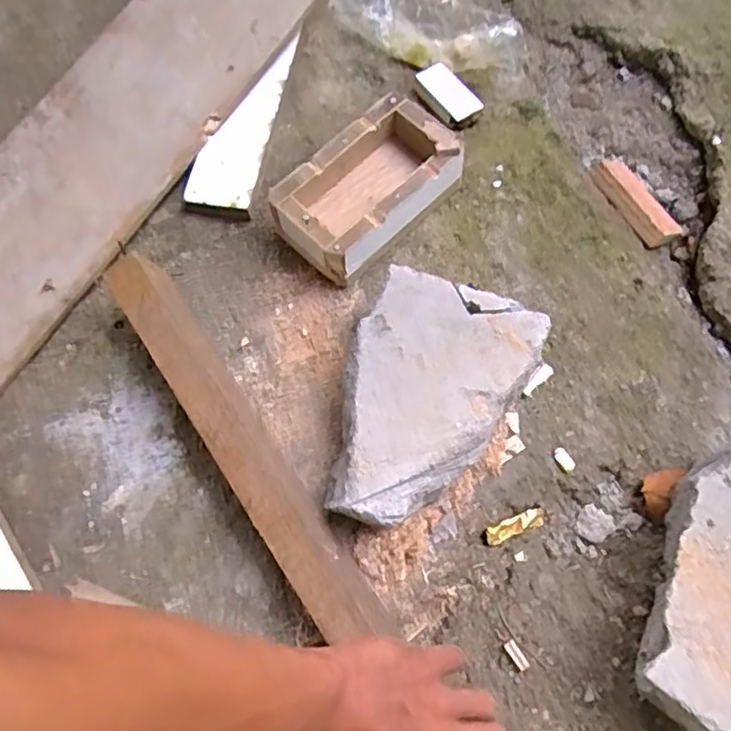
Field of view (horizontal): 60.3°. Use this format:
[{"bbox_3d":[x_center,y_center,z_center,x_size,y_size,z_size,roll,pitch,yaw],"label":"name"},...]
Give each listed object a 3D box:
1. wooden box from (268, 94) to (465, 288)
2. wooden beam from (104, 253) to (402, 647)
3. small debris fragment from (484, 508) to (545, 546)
[{"bbox_3d":[0.003,-0.166,0.596,0.172,0.063,0.098,-42,73,-14],"label":"wooden box"},{"bbox_3d":[-0.045,0.133,0.466,0.047,0.033,0.550,-33,73,-11],"label":"wooden beam"},{"bbox_3d":[0.124,0.134,0.524,0.053,0.007,0.015,-22,69,-7],"label":"small debris fragment"}]

